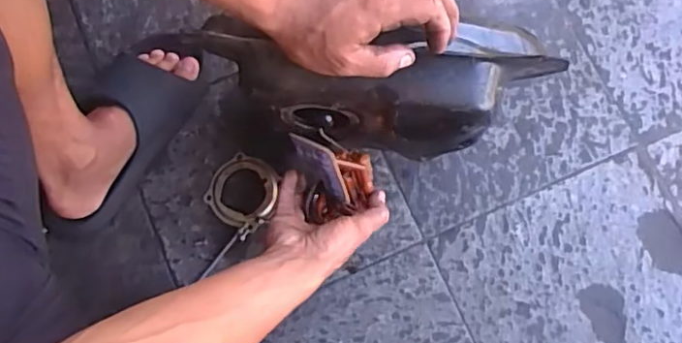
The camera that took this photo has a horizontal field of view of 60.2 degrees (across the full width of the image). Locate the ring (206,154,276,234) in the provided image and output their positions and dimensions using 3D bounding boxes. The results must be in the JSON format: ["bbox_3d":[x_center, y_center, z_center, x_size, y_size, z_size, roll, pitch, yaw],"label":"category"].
[{"bbox_3d":[-0.122,0.025,0.733,0.082,0.006,0.085,0,78,0],"label":"ring"}]

